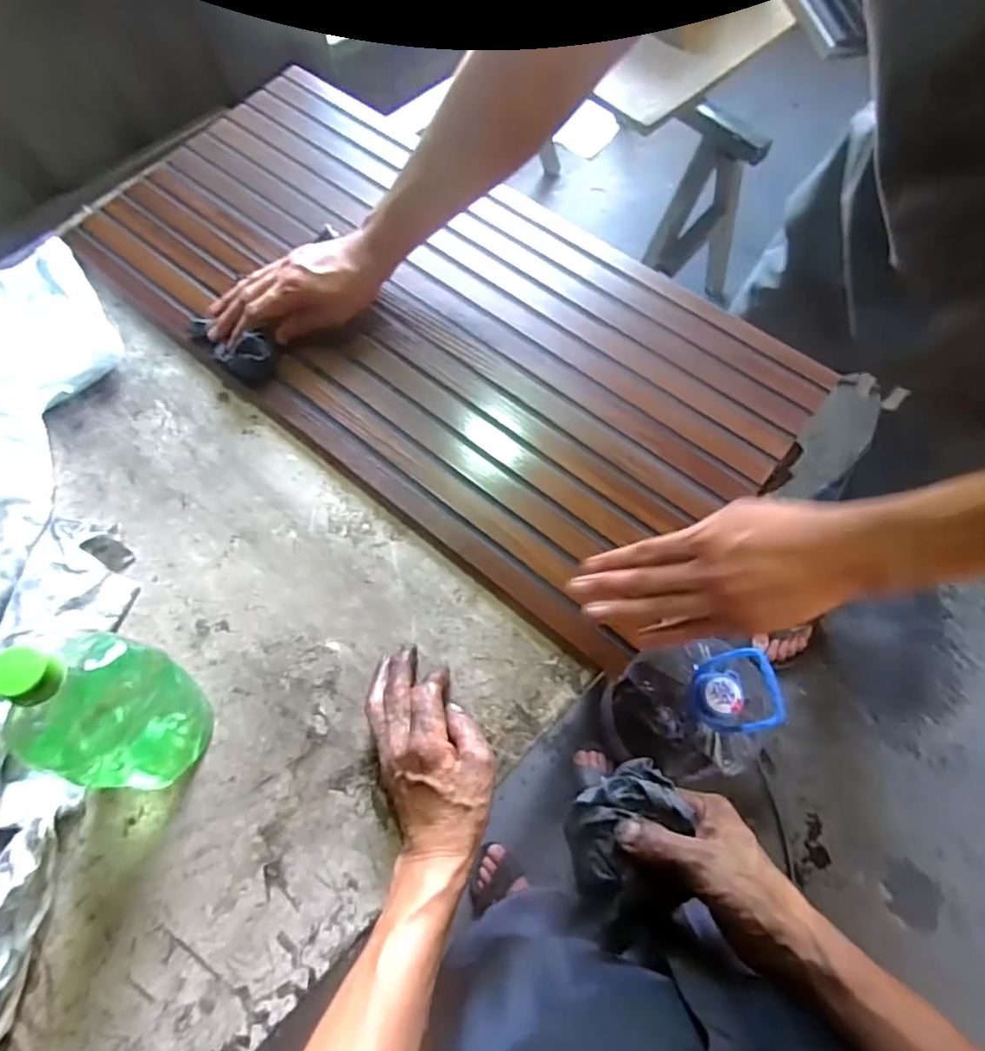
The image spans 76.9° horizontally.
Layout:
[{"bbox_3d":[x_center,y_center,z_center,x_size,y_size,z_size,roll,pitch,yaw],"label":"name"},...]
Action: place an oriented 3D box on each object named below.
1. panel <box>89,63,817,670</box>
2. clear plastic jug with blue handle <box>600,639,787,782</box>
[{"bbox_3d":[-0.071,-0.223,0.638,0.732,0.019,0.353,38,75,13],"label":"panel"},{"bbox_3d":[0.306,0.296,1.004,0.202,0.375,0.174,12,69,5],"label":"clear plastic jug with blue handle"}]

